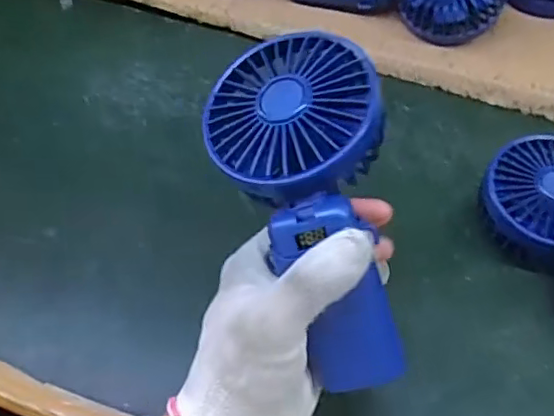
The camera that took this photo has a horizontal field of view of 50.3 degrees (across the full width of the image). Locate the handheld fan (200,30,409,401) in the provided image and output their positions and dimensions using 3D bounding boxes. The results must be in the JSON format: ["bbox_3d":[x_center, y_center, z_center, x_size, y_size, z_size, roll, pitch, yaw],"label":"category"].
[{"bbox_3d":[0.020,0.002,0.285,0.077,0.052,0.177,-15,90,-8],"label":"handheld fan"}]

